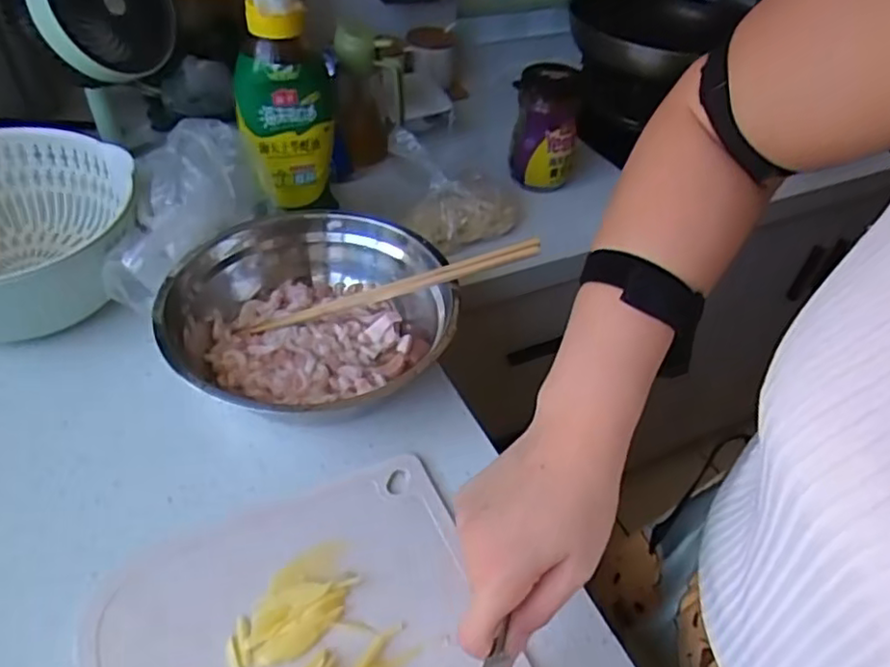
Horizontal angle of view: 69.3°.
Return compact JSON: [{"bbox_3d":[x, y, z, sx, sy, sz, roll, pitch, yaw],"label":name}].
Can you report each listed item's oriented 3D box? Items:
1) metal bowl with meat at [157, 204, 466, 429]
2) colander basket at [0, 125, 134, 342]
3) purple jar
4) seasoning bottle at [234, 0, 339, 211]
[{"bbox_3d":[-0.118,-0.022,0.588,0.247,0.083,0.205,7,43,3],"label":"metal bowl with meat"},{"bbox_3d":[-0.398,-0.077,0.593,0.201,0.130,0.210,-3,44,-8],"label":"colander basket"},{"bbox_3d":[0.137,-0.280,0.886,0.084,0.148,0.079,11,45,6],"label":"purple jar"},{"bbox_3d":[-0.158,-0.238,0.638,0.090,0.208,0.073,-6,45,-12],"label":"seasoning bottle"}]

